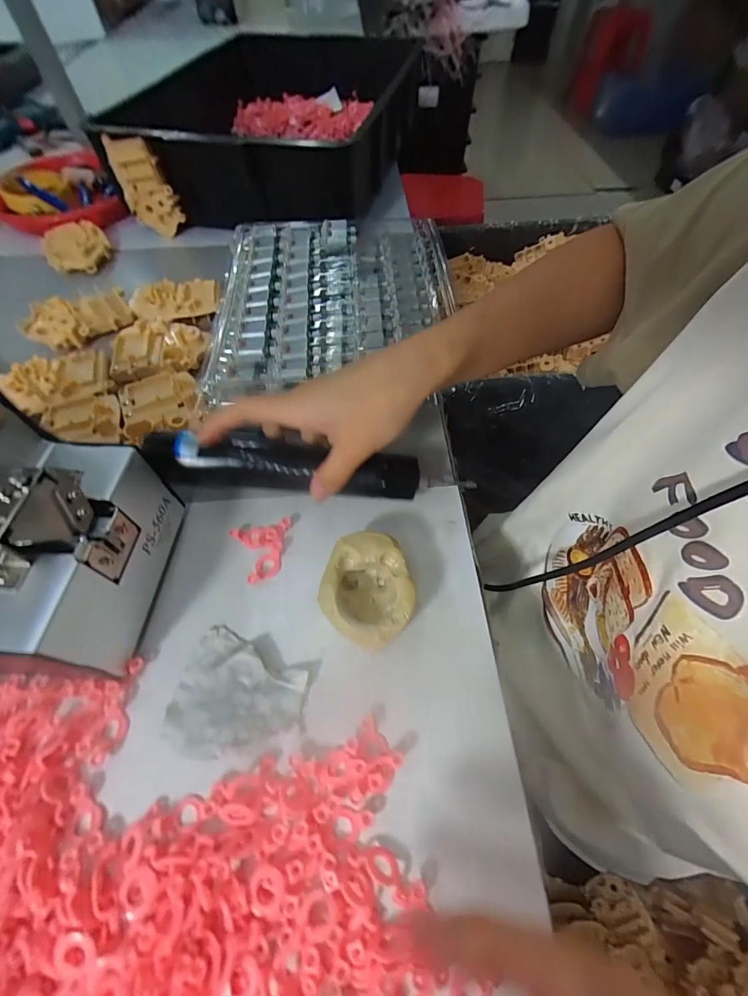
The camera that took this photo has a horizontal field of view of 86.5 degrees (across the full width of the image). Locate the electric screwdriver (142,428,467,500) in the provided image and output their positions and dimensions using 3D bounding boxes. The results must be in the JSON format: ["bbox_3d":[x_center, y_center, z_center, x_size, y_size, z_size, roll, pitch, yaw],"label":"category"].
[{"bbox_3d":[-0.047,-0.022,0.288,0.230,0.026,0.033,5,57,-5],"label":"electric screwdriver"}]

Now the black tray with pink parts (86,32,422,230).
[{"bbox_3d":[-0.122,-0.560,0.591,0.310,0.113,0.490,8,58,6],"label":"black tray with pink parts"}]

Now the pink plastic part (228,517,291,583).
[{"bbox_3d":[-0.077,0.034,0.289,0.042,0.009,0.043,-25,60,-15],"label":"pink plastic part"}]

